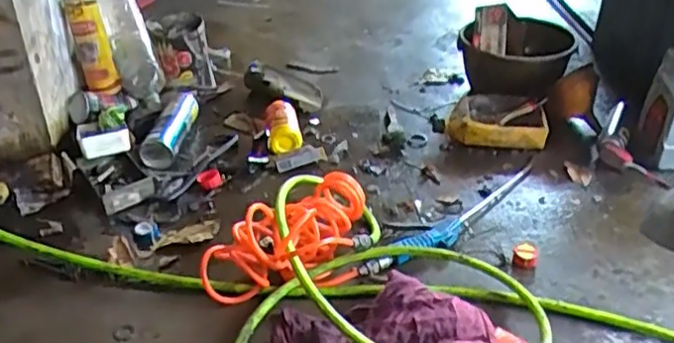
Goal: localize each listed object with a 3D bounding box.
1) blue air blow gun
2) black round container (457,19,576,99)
[{"bbox_3d":[0.212,0.070,1.120,0.449,0.025,0.105,-20,39,-28],"label":"blue air blow gun"},{"bbox_3d":[0.413,-0.259,1.526,0.249,0.147,0.218,11,35,16],"label":"black round container"}]

